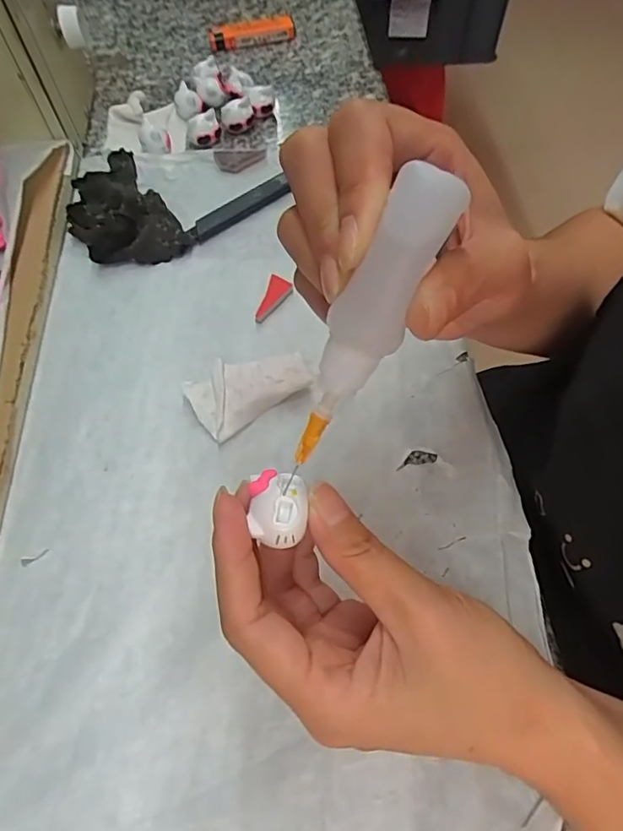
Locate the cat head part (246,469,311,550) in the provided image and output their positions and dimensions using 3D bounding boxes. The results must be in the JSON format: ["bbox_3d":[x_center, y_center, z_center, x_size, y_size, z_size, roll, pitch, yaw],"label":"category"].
[{"bbox_3d":[-0.011,0.029,0.173,0.018,0.006,0.024,0,60,-4],"label":"cat head part"}]

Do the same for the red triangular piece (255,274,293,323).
[{"bbox_3d":[-0.022,-0.071,0.326,0.015,0.007,0.034,16,60,5],"label":"red triangular piece"}]

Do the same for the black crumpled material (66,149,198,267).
[{"bbox_3d":[-0.129,-0.138,0.354,0.062,0.018,0.100,-31,66,-20],"label":"black crumpled material"}]

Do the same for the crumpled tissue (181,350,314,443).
[{"bbox_3d":[-0.034,-0.016,0.290,0.063,0.018,0.036,-28,65,-18],"label":"crumpled tissue"}]

